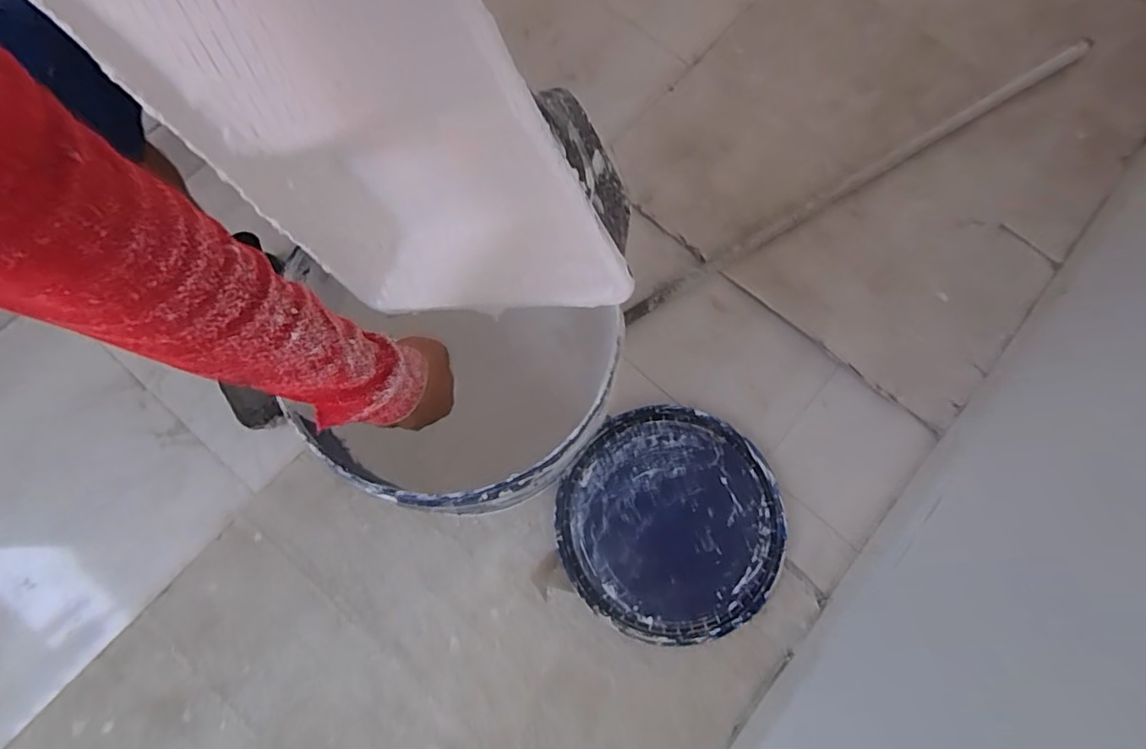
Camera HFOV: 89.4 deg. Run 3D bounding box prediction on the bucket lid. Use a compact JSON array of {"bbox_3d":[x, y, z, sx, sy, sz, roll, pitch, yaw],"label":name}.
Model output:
[{"bbox_3d":[0.139,0.210,0.820,0.309,0.034,0.303,0,76,-2],"label":"bucket lid"}]

